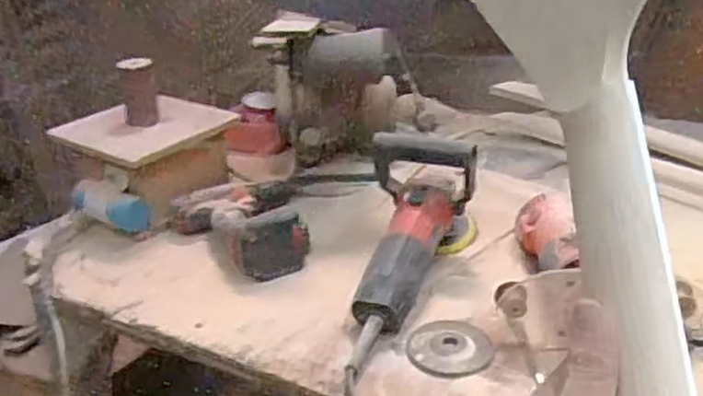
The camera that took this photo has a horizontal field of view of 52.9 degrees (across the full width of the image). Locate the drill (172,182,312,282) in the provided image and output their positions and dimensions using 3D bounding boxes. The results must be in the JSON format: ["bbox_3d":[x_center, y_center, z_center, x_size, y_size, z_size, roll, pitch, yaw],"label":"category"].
[{"bbox_3d":[-0.149,0.030,0.930,0.169,0.069,0.213,-9,28,-11],"label":"drill"}]

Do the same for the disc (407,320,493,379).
[{"bbox_3d":[0.102,0.153,0.732,0.084,0.005,0.089,-3,27,1],"label":"disc"}]

